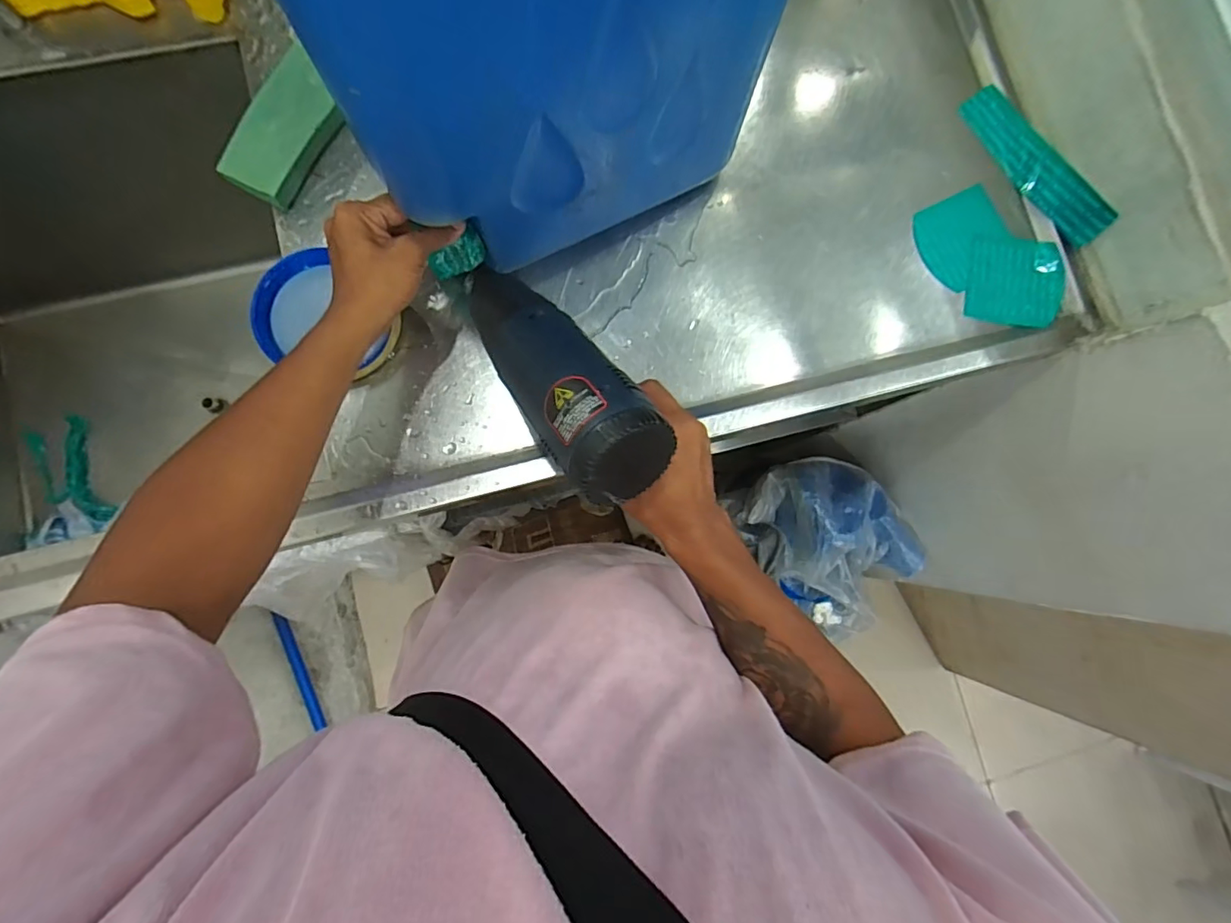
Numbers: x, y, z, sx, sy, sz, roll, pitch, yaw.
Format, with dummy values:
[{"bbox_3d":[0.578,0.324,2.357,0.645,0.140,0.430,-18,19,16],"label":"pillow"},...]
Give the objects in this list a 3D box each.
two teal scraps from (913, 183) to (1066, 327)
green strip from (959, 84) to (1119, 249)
[{"bbox_3d":[0.397,-0.213,0.560,0.109,0.012,0.166,-44,88,-8],"label":"two teal scraps"},{"bbox_3d":[0.442,-0.316,0.561,0.042,0.018,0.198,-34,77,28],"label":"green strip"}]

